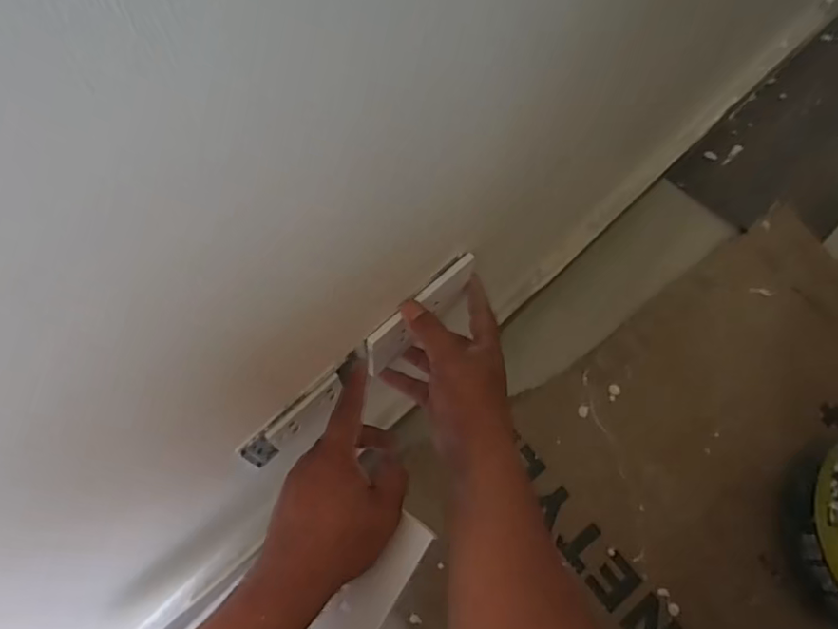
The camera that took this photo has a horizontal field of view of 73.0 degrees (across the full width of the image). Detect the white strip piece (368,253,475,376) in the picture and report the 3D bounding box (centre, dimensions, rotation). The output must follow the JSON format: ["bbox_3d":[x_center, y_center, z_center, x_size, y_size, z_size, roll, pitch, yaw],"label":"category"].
[{"bbox_3d":[0.003,-0.001,0.491,0.126,0.073,0.013,-42,74,-17],"label":"white strip piece"}]

